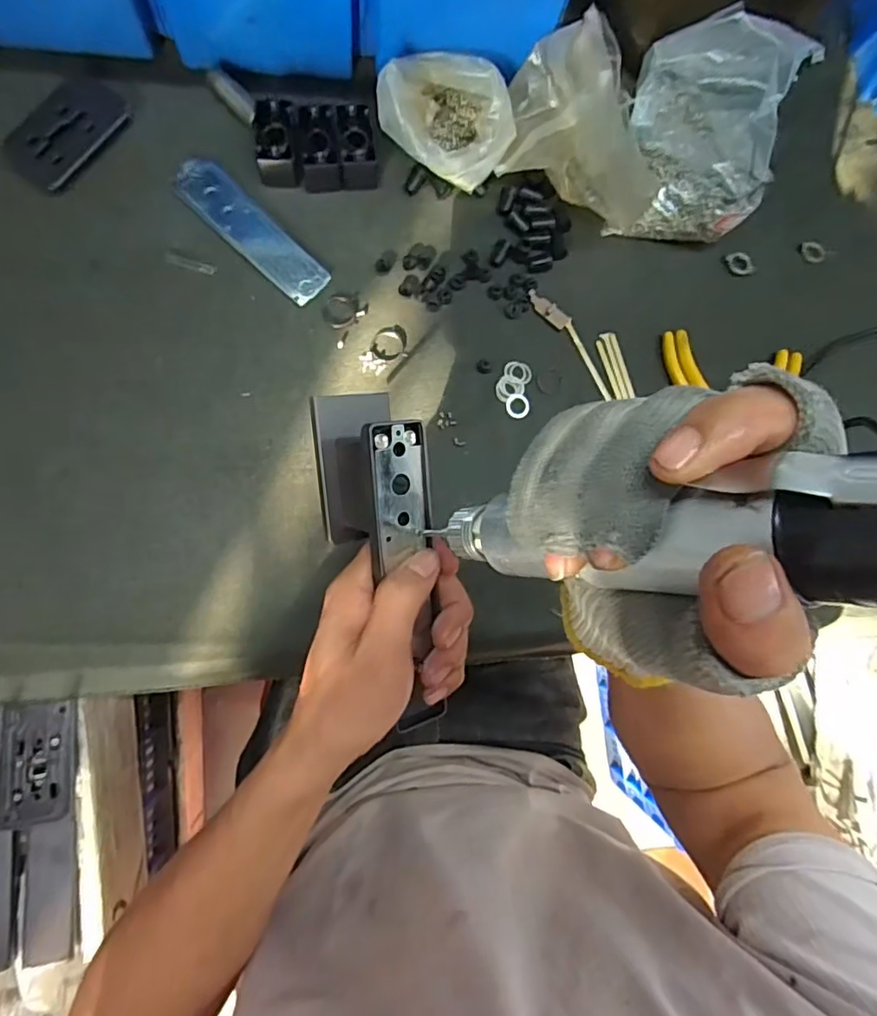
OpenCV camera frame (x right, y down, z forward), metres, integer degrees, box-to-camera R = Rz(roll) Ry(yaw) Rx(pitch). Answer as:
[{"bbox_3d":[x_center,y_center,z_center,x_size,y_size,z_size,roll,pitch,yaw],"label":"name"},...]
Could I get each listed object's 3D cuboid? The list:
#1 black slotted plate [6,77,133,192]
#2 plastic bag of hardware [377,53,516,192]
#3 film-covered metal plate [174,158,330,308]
[{"bbox_3d":[-0.281,-0.286,0.442,0.057,0.004,0.093,35,81,-2],"label":"black slotted plate"},{"bbox_3d":[0.007,-0.309,0.464,0.104,0.048,0.091,27,82,-3],"label":"plastic bag of hardware"},{"bbox_3d":[-0.146,-0.215,0.453,0.141,0.004,0.037,45,81,-1],"label":"film-covered metal plate"}]

